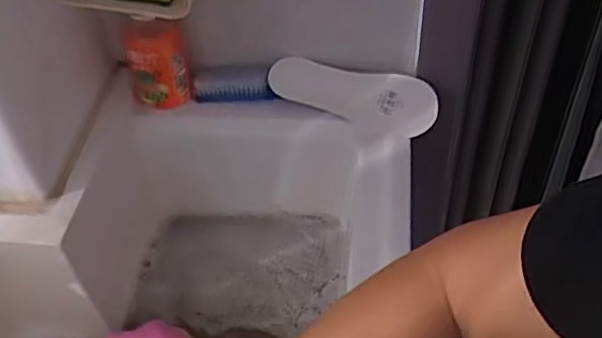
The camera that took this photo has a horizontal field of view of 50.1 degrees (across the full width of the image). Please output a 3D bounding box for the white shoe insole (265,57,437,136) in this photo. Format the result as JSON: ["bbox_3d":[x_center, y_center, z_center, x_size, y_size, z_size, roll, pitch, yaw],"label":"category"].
[{"bbox_3d":[0.061,-0.090,0.775,0.199,0.020,0.074,14,79,9],"label":"white shoe insole"}]

